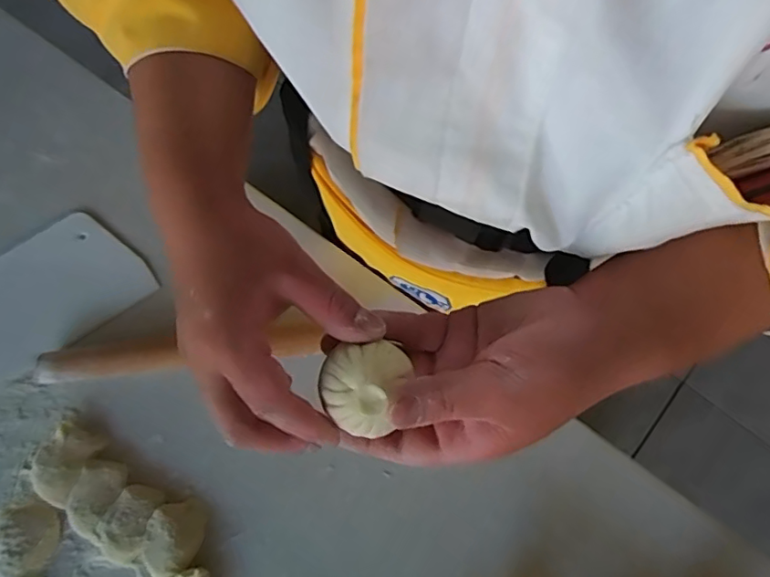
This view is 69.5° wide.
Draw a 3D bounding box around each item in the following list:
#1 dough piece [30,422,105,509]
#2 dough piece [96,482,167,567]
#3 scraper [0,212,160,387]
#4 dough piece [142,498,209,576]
[{"bbox_3d":[-0.250,0.136,0.429,0.038,0.014,0.054,21,72,5],"label":"dough piece"},{"bbox_3d":[-0.193,0.178,0.420,0.036,0.015,0.055,24,72,6],"label":"dough piece"},{"bbox_3d":[-0.286,0.000,0.474,0.145,0.006,0.103,-36,77,-9],"label":"scraper"},{"bbox_3d":[-0.158,0.187,0.415,0.041,0.013,0.054,7,71,0],"label":"dough piece"}]

